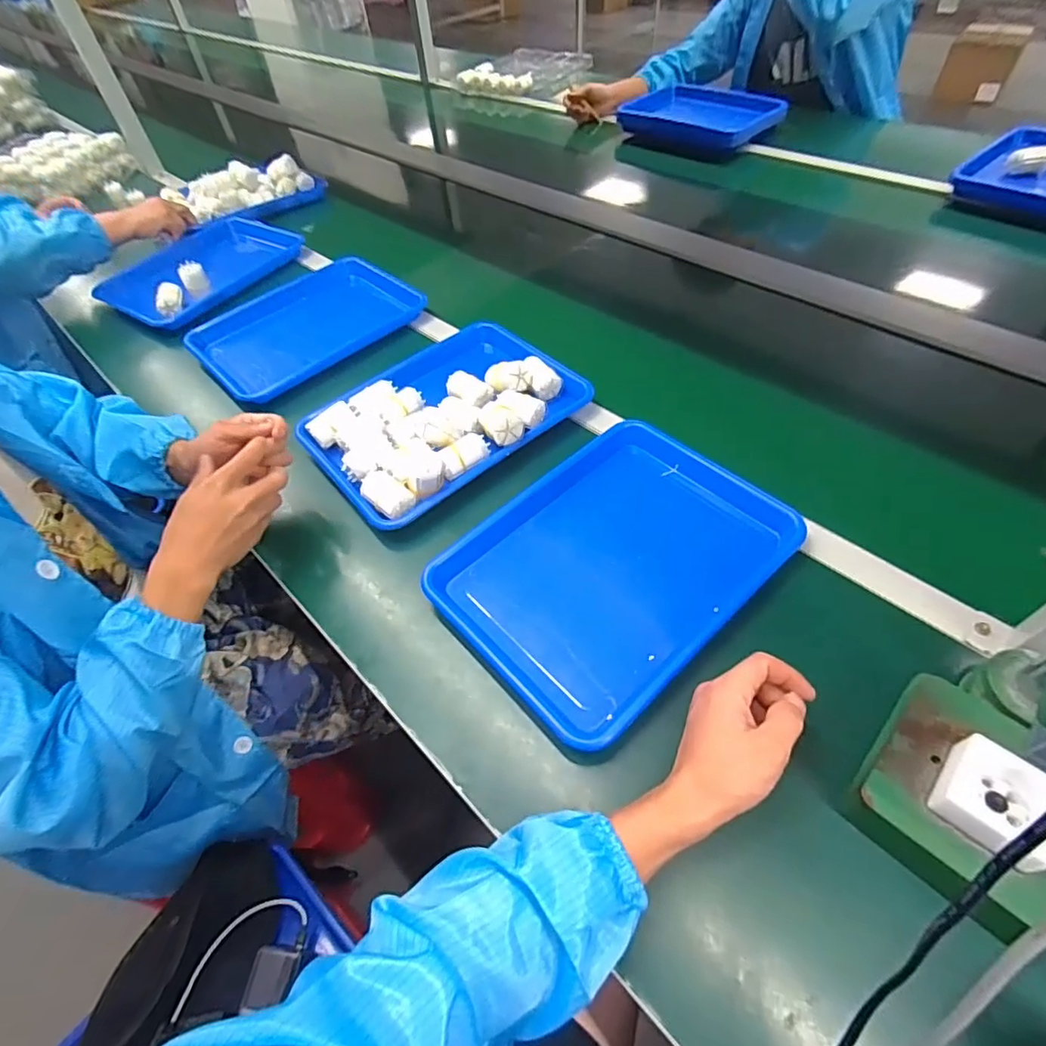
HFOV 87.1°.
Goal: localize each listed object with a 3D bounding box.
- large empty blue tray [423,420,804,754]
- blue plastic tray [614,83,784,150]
[{"bbox_3d":[0.096,0.039,0.573,0.343,0.042,0.258,-39,58,-23],"label":"large empty blue tray"},{"bbox_3d":[0.442,-0.990,1.346,0.364,0.062,0.241,26,58,23],"label":"blue plastic tray"}]

